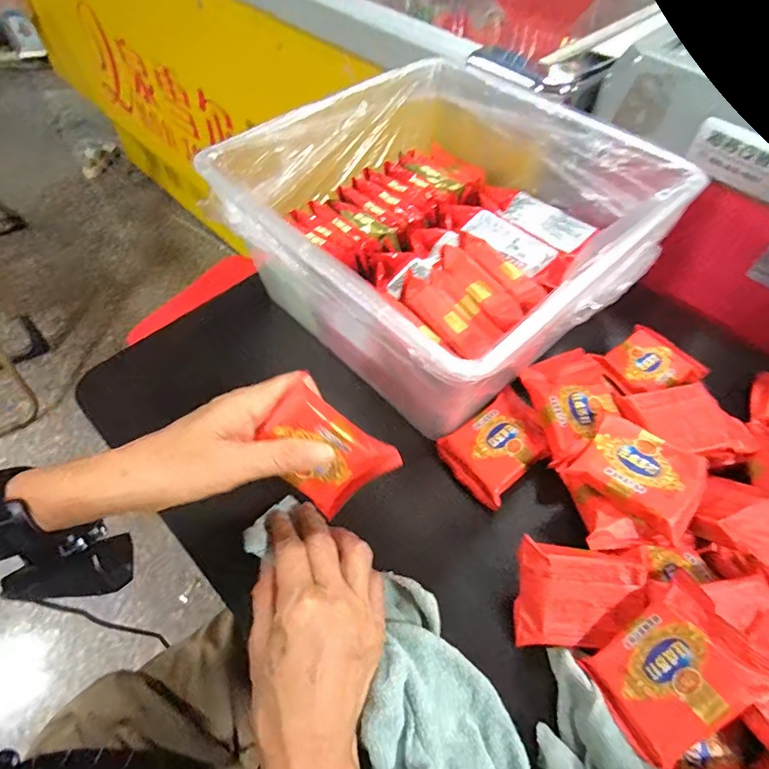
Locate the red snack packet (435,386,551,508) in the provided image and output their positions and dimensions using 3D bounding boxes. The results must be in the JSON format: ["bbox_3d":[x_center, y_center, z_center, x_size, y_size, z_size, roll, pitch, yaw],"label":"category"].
[{"bbox_3d":[0.095,0.046,0.375,0.092,0.016,0.064,-33,63,-20],"label":"red snack packet"}]

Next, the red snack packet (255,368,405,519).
[{"bbox_3d":[-0.042,0.044,0.302,0.081,0.067,0.016,42,19,-18],"label":"red snack packet"}]

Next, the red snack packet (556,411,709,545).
[{"bbox_3d":[0.177,0.061,0.321,0.078,0.026,0.057,38,64,21],"label":"red snack packet"}]

